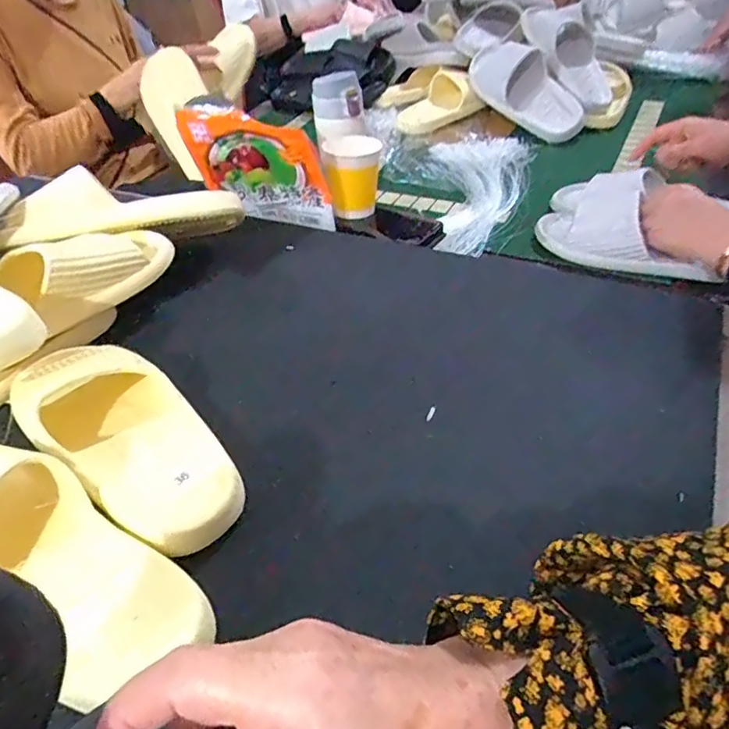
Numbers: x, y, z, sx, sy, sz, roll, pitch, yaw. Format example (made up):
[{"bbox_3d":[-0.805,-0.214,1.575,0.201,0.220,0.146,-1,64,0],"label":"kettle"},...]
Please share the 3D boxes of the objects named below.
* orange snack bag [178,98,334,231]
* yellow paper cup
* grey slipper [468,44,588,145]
[{"bbox_3d":[-0.124,-0.238,0.678,0.174,0.157,0.040,12,60,21],"label":"orange snack bag"},{"bbox_3d":[-0.013,-0.243,0.722,0.069,0.086,0.081,-9,42,-5],"label":"yellow paper cup"},{"bbox_3d":[0.320,-0.565,1.127,0.092,0.119,0.294,-33,72,-27],"label":"grey slipper"}]

